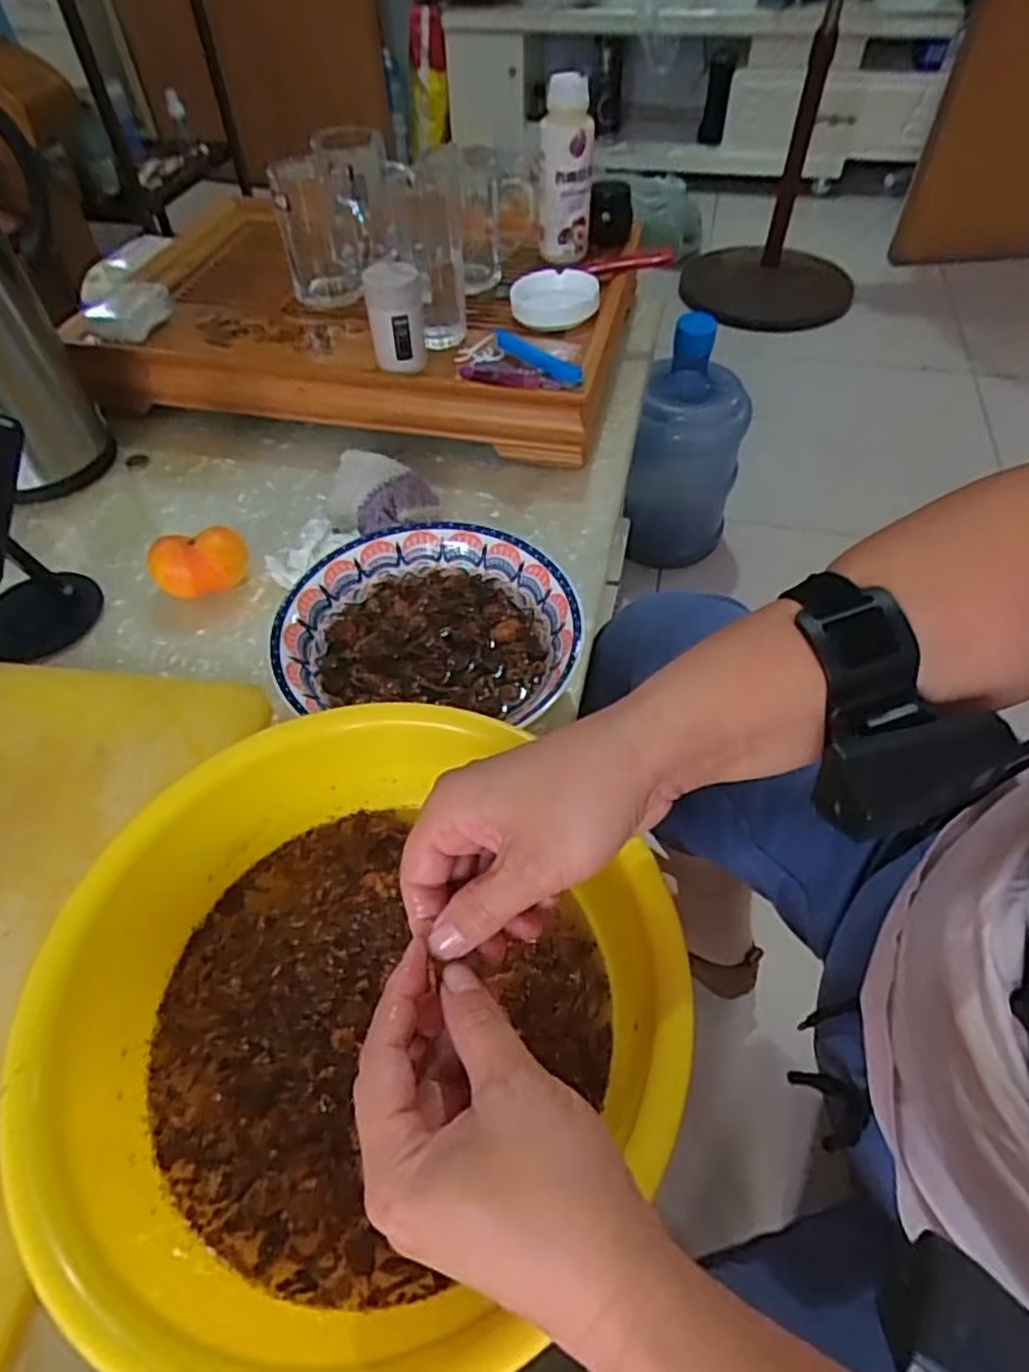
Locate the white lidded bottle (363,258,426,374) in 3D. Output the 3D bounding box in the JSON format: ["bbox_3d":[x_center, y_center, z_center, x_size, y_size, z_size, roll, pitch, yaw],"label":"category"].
[{"bbox_3d":[-0.107,-0.335,0.649,0.047,0.081,0.056,-9,53,-5],"label":"white lidded bottle"}]

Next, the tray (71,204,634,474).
[{"bbox_3d":[-0.163,-0.402,0.784,0.525,0.072,0.334,9,53,8],"label":"tray"}]

